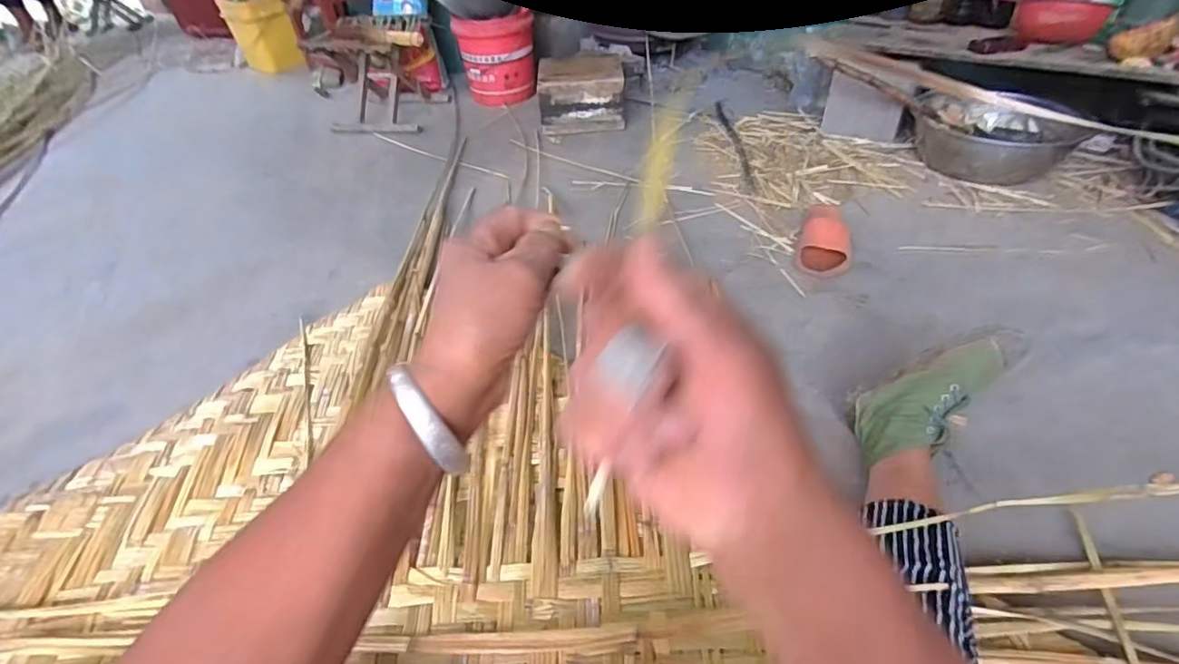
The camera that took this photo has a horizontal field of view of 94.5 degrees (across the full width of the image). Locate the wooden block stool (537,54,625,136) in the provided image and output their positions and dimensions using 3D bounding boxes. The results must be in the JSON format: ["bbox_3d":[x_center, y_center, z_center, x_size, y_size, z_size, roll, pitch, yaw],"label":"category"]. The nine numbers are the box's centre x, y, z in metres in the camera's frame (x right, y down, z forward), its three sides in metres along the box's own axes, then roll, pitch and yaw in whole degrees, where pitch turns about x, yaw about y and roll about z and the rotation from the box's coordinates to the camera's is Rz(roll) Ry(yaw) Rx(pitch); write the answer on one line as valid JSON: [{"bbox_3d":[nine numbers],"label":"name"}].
[{"bbox_3d":[-0.029,-0.772,1.766,0.263,0.173,0.198,-7,42,0],"label":"wooden block stool"}]

